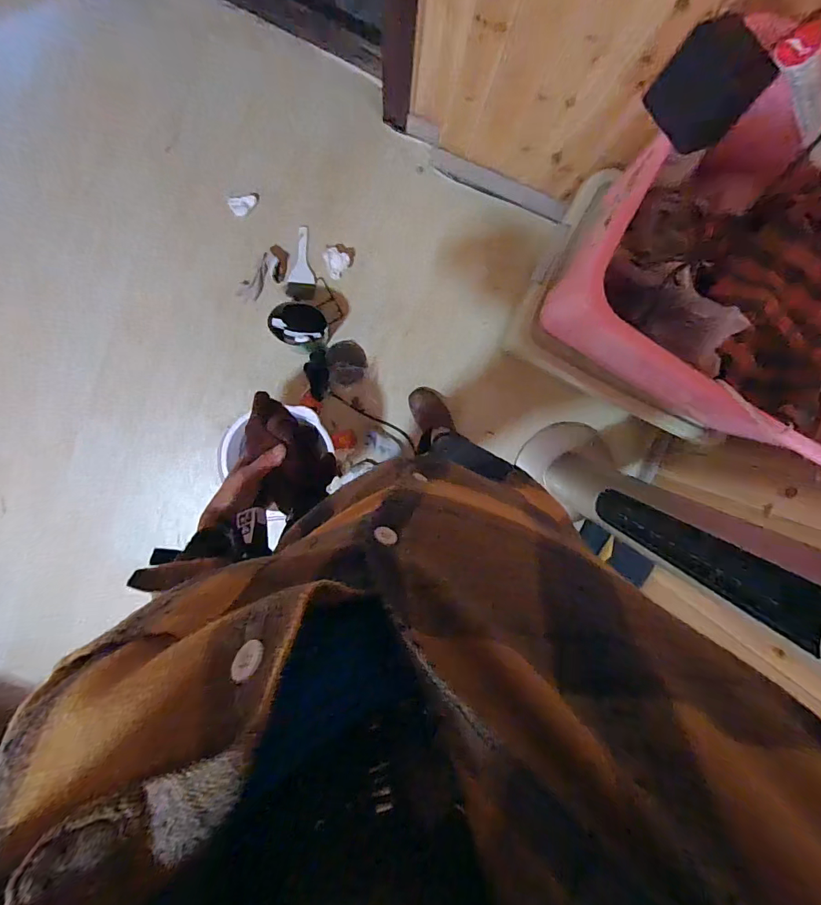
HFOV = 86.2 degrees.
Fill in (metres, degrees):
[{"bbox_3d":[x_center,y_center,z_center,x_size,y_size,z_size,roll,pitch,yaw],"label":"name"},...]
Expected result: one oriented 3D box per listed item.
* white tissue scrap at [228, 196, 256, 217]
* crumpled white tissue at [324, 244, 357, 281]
[{"bbox_3d":[-0.447,-0.662,1.177,0.070,0.007,0.046,-15,97,-3],"label":"white tissue scrap"},{"bbox_3d":[-0.199,-0.530,1.219,0.079,0.017,0.091,8,95,-6],"label":"crumpled white tissue"}]

